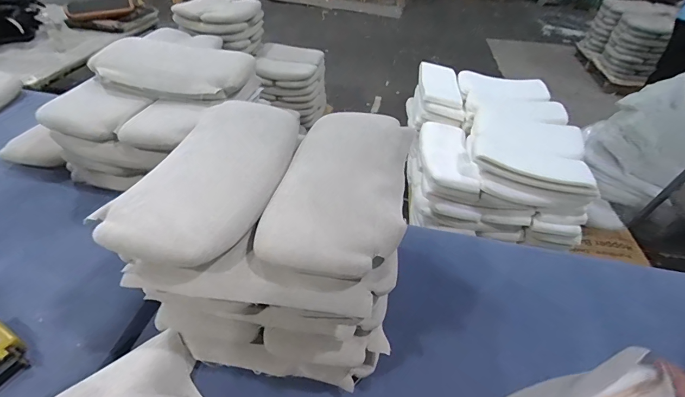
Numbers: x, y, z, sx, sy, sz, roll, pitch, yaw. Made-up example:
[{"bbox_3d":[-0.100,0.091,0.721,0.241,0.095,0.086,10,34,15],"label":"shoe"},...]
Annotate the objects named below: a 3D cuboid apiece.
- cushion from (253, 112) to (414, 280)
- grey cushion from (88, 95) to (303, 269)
[{"bbox_3d":[0.002,-0.044,0.668,0.224,0.052,0.418,10,43,4],"label":"cushion"},{"bbox_3d":[-0.224,-0.066,0.689,0.212,0.038,0.463,14,43,8],"label":"grey cushion"}]

